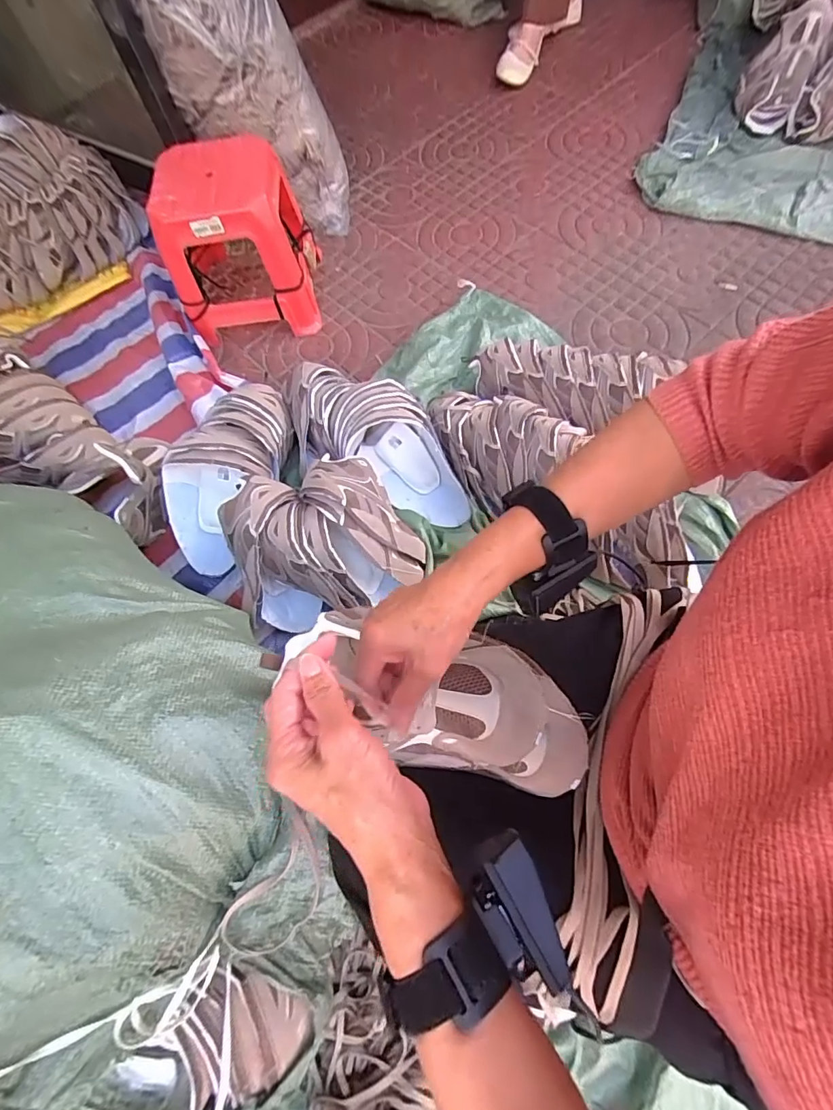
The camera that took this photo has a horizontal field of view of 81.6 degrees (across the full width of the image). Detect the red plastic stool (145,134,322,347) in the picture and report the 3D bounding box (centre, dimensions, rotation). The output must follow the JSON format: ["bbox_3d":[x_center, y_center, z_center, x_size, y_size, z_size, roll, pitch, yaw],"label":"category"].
[{"bbox_3d":[-0.383,-0.675,1.050,0.279,0.299,0.261,-9,66,3],"label":"red plastic stool"}]

